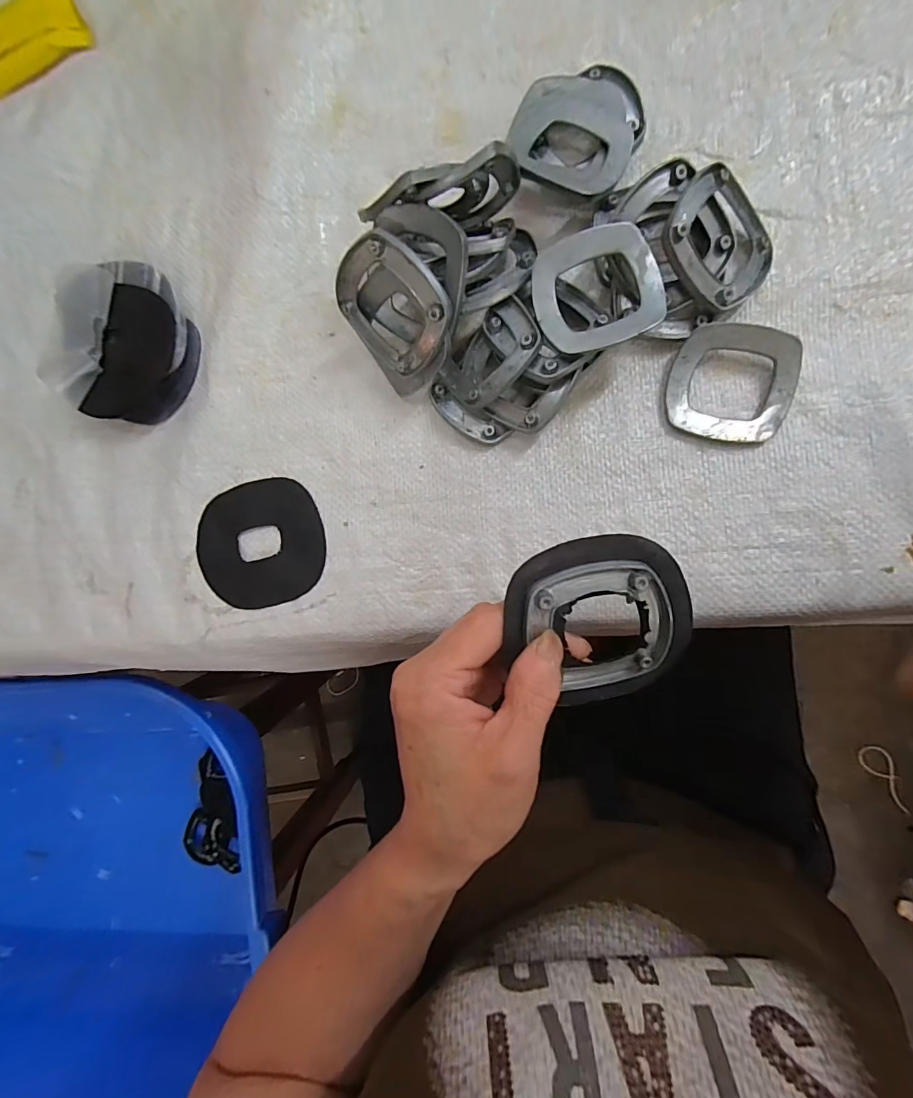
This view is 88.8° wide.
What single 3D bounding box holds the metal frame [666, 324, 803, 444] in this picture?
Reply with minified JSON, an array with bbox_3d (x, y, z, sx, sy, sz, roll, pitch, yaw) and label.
[{"bbox_3d":[0.144,-0.085,0.243,0.061,0.017,0.054,9,91,9],"label":"metal frame"}]

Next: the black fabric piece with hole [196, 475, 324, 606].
[{"bbox_3d":[-0.121,-0.004,0.288,0.079,0.004,0.076,-11,88,9],"label":"black fabric piece with hole"}]

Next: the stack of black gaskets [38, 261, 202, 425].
[{"bbox_3d":[-0.207,-0.130,0.292,0.080,0.026,0.093,12,91,9],"label":"stack of black gaskets"}]

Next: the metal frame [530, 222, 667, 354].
[{"bbox_3d":[0.069,-0.128,0.231,0.059,0.004,0.057,-16,88,7],"label":"metal frame"}]

